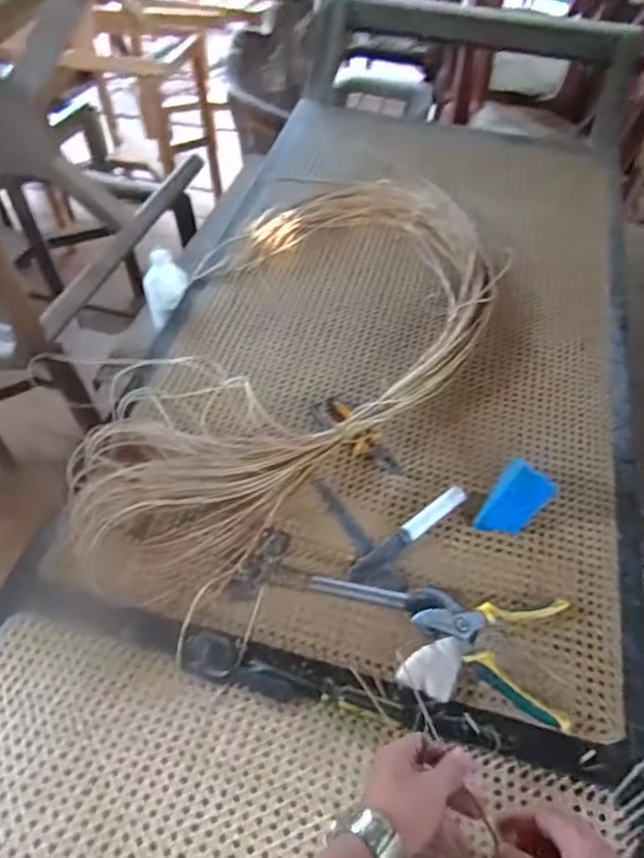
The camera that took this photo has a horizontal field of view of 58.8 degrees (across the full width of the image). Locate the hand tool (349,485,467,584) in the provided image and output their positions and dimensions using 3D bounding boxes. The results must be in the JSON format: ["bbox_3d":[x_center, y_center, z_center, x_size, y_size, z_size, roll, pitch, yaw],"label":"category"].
[{"bbox_3d":[0.111,0.132,0.723,0.189,0.020,0.026,-31,58,-25],"label":"hand tool"}]

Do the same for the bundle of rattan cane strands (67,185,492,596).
[{"bbox_3d":[-0.067,-0.151,0.910,0.848,0.063,0.482,-40,62,-22],"label":"bundle of rattan cane strands"}]

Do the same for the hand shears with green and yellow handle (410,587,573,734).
[{"bbox_3d":[0.189,0.241,0.638,0.170,0.034,0.131,12,51,8],"label":"hand shears with green and yellow handle"}]

